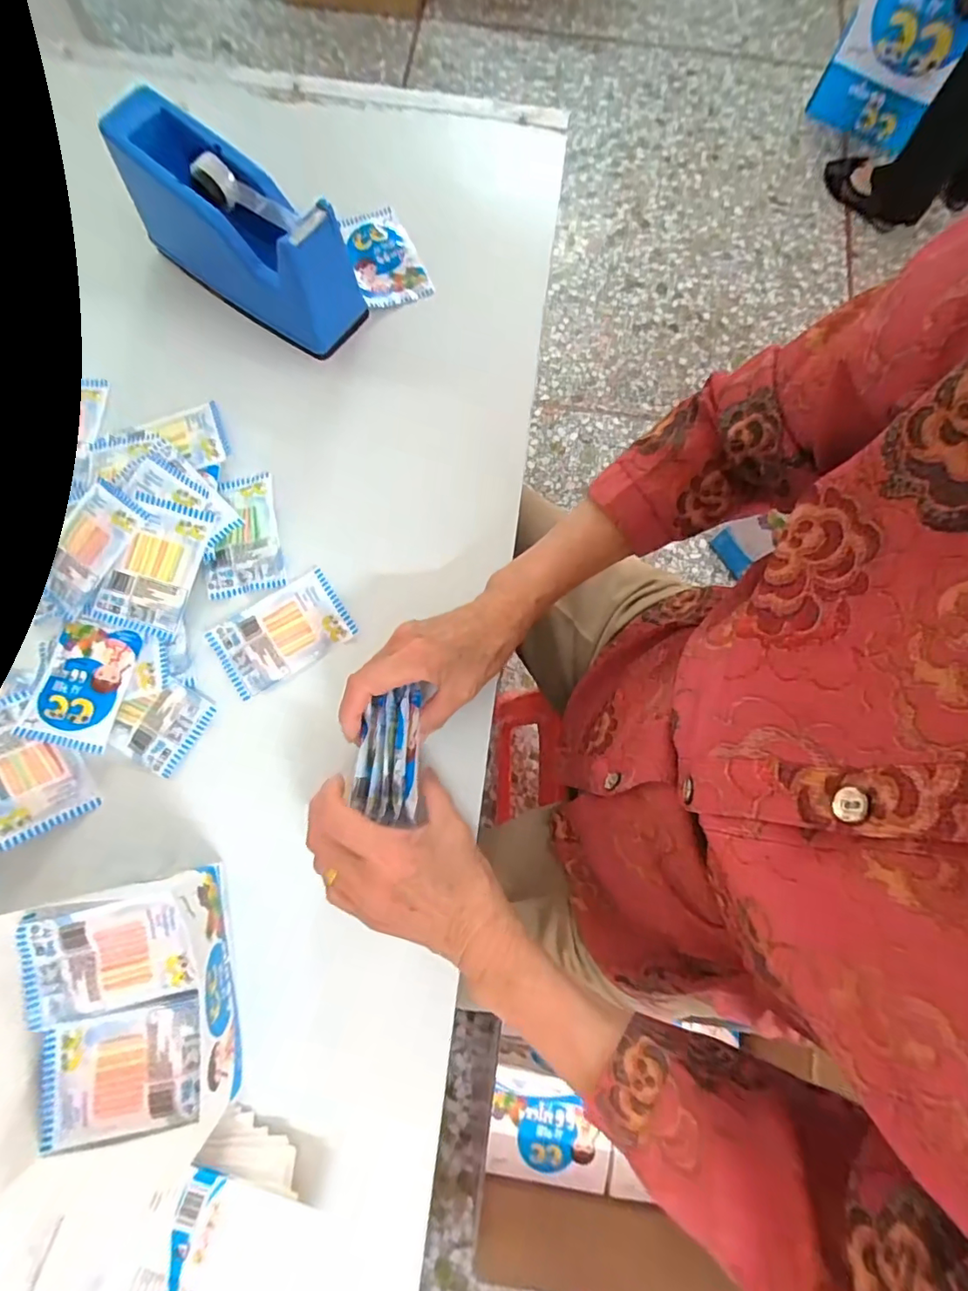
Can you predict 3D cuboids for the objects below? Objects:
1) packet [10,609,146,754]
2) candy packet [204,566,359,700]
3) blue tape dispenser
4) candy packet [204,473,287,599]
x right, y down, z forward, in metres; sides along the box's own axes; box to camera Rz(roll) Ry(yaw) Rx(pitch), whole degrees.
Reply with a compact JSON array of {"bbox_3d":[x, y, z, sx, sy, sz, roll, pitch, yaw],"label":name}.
[{"bbox_3d":[-0.299,0.026,0.400,0.063,0.008,0.096,14,76,2],"label":"packet"},{"bbox_3d":[-0.162,-0.011,0.428,0.103,0.005,0.065,-32,79,-9],"label":"candy packet"},{"bbox_3d":[-0.207,-0.349,0.455,0.201,0.104,0.070,34,78,6],"label":"blue tape dispenser"},{"bbox_3d":[-0.197,-0.091,0.436,0.058,0.012,0.100,-10,77,-4],"label":"candy packet"}]

